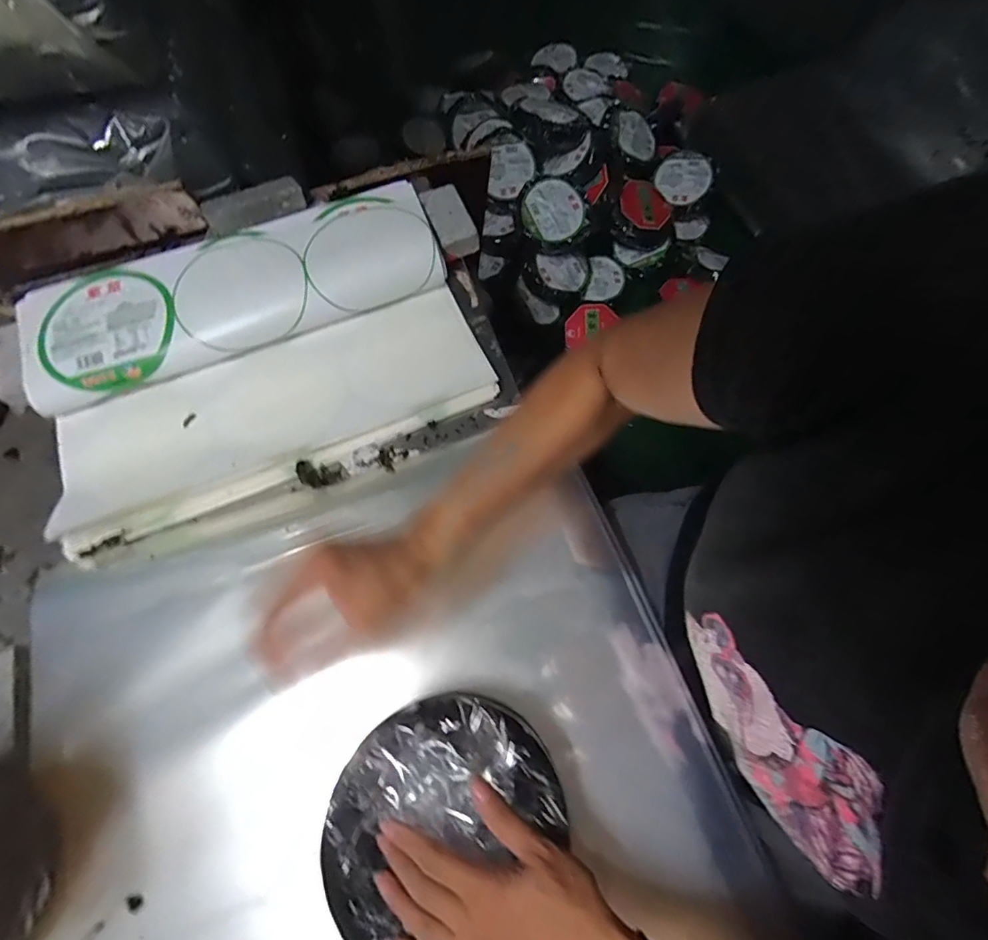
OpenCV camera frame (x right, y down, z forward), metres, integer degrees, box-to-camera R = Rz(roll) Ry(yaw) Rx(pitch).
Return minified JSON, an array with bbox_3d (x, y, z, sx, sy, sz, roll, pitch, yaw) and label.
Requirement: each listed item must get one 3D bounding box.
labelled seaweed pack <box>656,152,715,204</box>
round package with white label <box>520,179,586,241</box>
[{"bbox_3d":[0.516,-0.794,1.337,0.139,0.025,0.125,20,102,10],"label":"labelled seaweed pack"},{"bbox_3d":[0.146,-0.623,1.197,0.147,0.050,0.149,0,86,-2],"label":"round package with white label"}]

